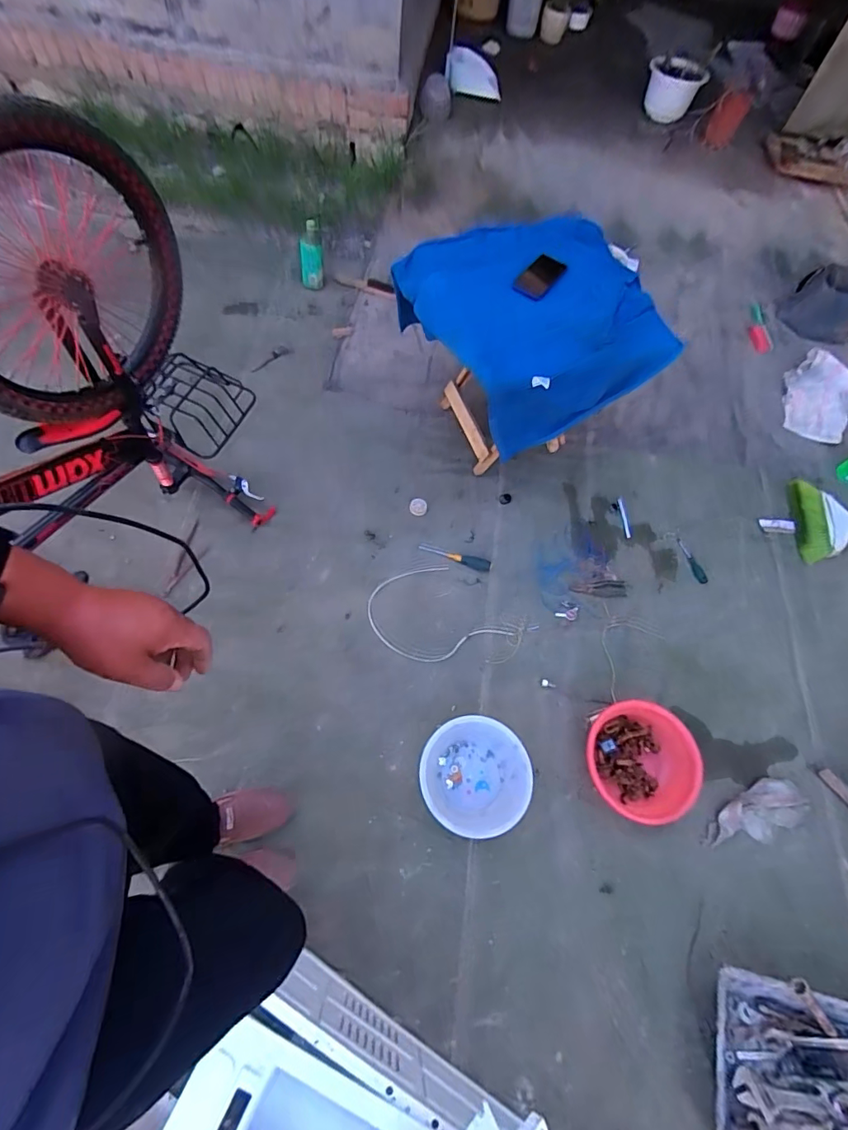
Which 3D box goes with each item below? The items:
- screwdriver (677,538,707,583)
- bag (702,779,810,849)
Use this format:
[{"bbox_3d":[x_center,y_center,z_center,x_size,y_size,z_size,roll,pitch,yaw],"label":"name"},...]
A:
[{"bbox_3d":[0.785,-0.013,1.442,0.033,0.020,0.150,-10,66,-11],"label":"screwdriver"},{"bbox_3d":[0.784,0.590,1.159,0.279,0.034,0.109,-20,63,-15],"label":"bag"}]

